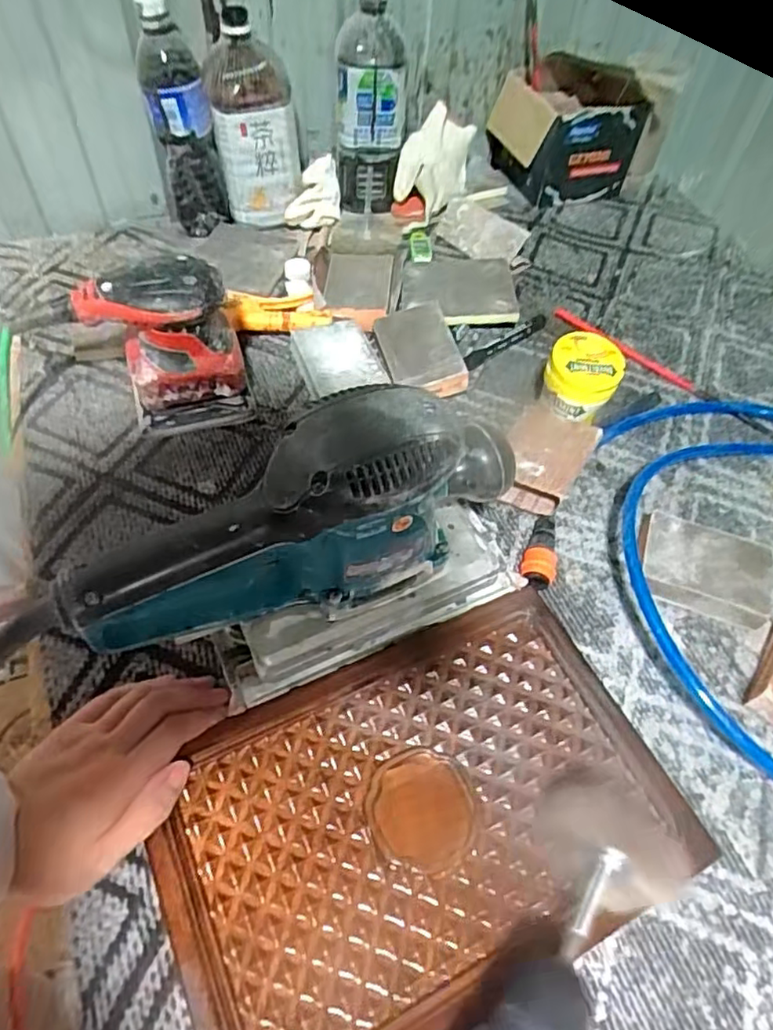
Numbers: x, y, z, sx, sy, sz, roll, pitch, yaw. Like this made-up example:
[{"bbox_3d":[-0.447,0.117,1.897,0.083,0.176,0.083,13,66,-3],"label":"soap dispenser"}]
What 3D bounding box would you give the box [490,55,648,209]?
[{"bbox_3d":[0.219,-0.485,0.793,0.156,0.126,0.134,-15,58,-14],"label":"box"}]

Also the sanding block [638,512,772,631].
[{"bbox_3d":[0.252,0.044,0.503,0.101,0.030,0.070,20,57,9],"label":"sanding block"}]

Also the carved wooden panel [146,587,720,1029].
[{"bbox_3d":[0.020,0.181,0.393,0.308,0.014,0.201,-22,60,-18],"label":"carved wooden panel"}]

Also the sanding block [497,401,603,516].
[{"bbox_3d":[0.136,-0.050,0.553,0.069,0.039,0.098,30,59,15],"label":"sanding block"}]

